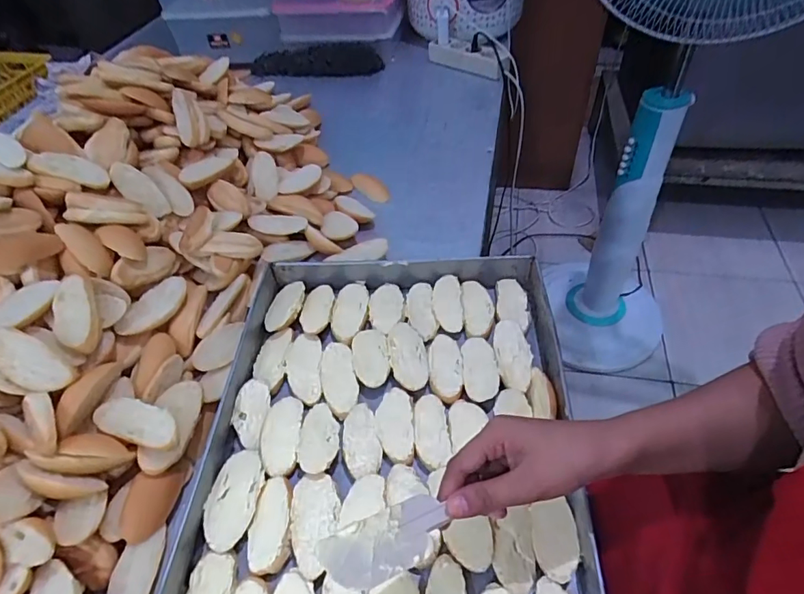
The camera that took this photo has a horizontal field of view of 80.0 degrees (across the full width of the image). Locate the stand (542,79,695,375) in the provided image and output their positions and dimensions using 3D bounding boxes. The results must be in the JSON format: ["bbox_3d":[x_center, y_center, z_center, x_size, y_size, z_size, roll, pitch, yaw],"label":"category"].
[{"bbox_3d":[0.536,-0.151,1.142,0.329,0.643,0.368,15,51,18],"label":"stand"}]

